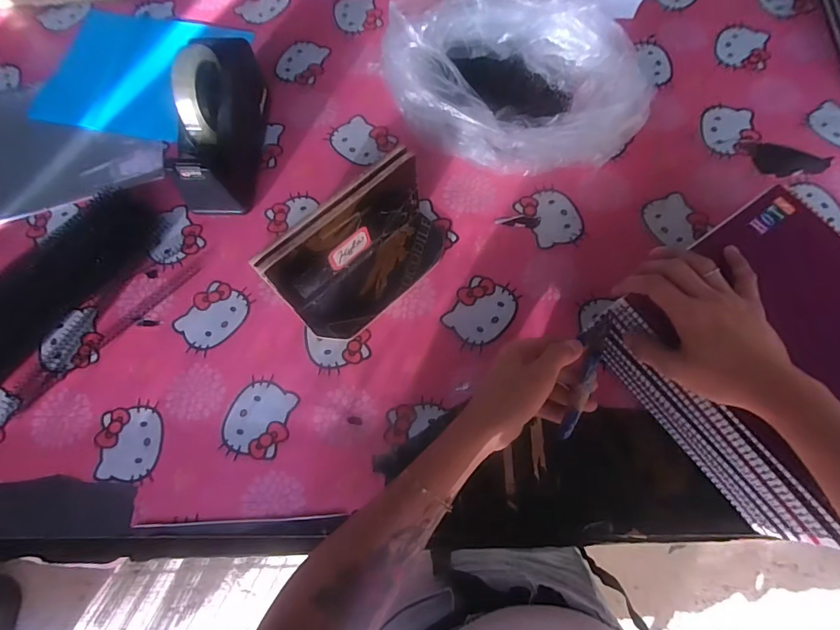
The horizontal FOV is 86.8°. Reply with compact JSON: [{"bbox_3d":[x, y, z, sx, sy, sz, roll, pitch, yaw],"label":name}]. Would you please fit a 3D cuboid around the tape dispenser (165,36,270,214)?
[{"bbox_3d":[-0.251,-0.244,0.549,0.075,0.123,0.212,0,70,2],"label":"tape dispenser"}]

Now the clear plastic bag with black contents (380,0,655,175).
[{"bbox_3d":[0.124,-0.286,0.560,0.322,0.110,0.199,1,70,3],"label":"clear plastic bag with black contents"}]

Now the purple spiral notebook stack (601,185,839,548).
[{"bbox_3d":[0.334,0.044,0.424,0.204,0.119,0.247,-34,72,-10],"label":"purple spiral notebook stack"}]

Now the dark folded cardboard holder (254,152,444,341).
[{"bbox_3d":[-0.058,-0.069,0.483,0.193,0.122,0.083,-43,74,-12],"label":"dark folded cardboard holder"}]

